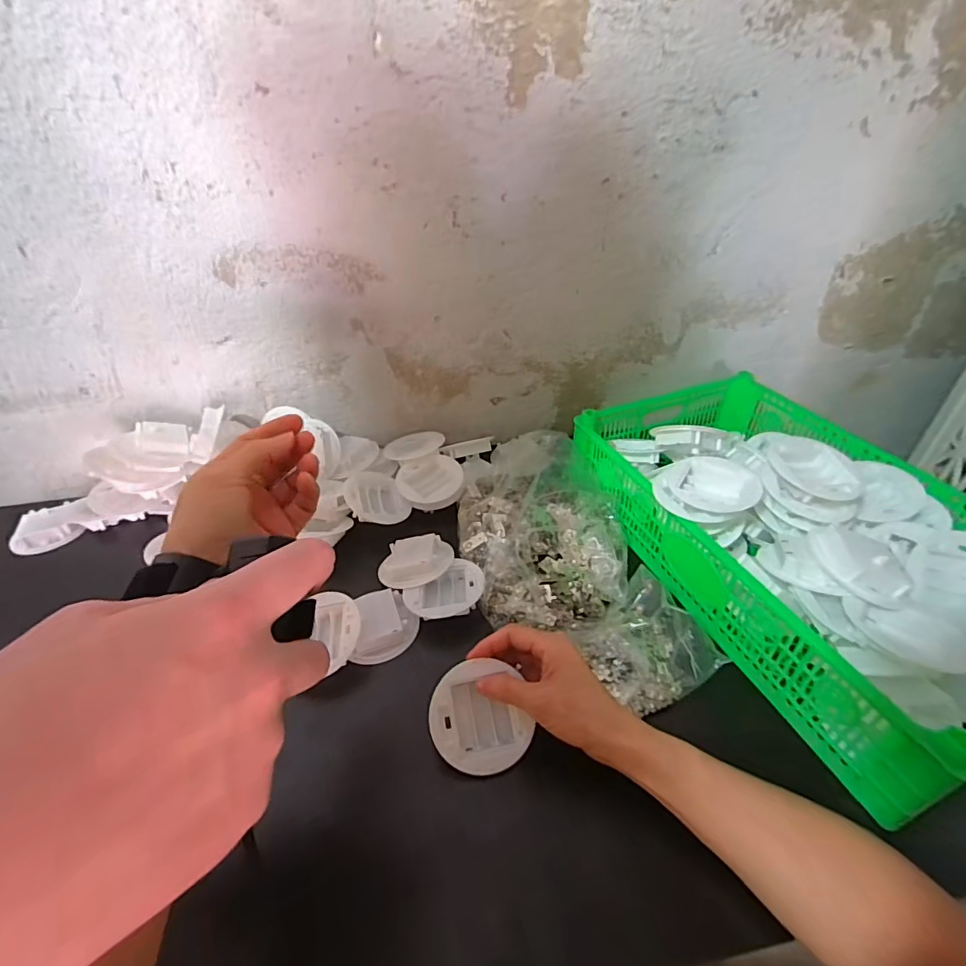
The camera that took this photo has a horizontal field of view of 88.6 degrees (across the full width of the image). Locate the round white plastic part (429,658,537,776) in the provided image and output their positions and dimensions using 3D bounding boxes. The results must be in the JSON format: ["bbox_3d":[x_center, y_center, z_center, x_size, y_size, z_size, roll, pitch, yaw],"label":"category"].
[{"bbox_3d":[-0.005,0.197,0.418,0.079,0.020,0.084,-13,76,-8],"label":"round white plastic part"}]

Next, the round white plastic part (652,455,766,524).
[{"bbox_3d":[0.233,0.004,0.516,0.093,0.029,0.093,-1,38,1],"label":"round white plastic part"}]

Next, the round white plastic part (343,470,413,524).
[{"bbox_3d":[-0.138,0.017,0.629,0.073,0.019,0.086,-17,61,-43],"label":"round white plastic part"}]

